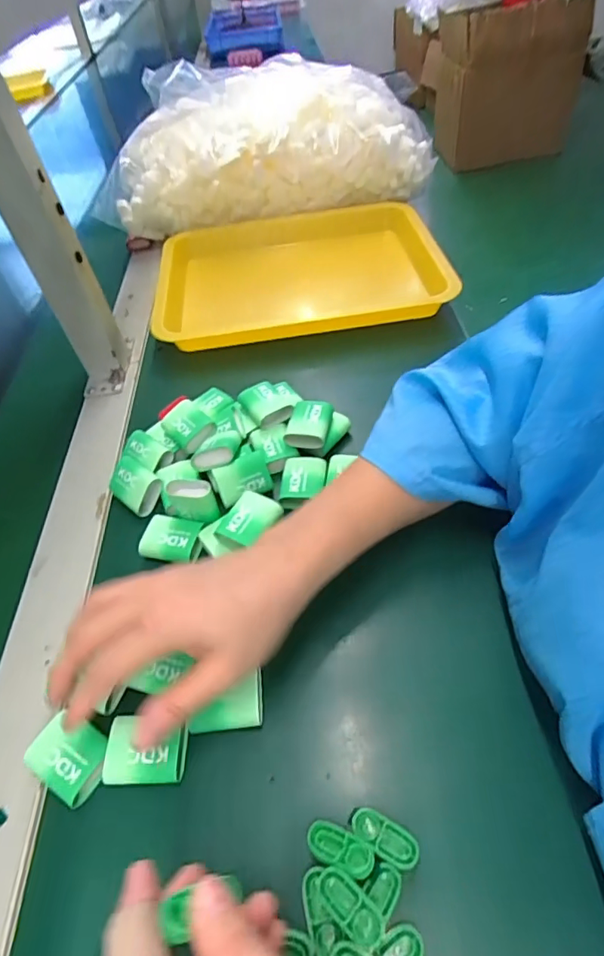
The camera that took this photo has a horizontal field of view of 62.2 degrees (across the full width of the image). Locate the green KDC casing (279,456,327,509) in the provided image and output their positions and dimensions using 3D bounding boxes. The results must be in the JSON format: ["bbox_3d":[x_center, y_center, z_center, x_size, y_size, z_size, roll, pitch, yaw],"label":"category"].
[{"bbox_3d":[0.001,0.002,0.406,0.034,0.016,0.044,2,50,10],"label":"green KDC casing"}]

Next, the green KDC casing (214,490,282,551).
[{"bbox_3d":[-0.037,0.031,0.361,0.034,0.015,0.040,19,55,22],"label":"green KDC casing"}]

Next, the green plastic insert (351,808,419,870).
[{"bbox_3d":[0.042,0.180,0.251,0.034,0.004,0.015,21,55,23],"label":"green plastic insert"}]

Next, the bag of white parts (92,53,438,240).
[{"bbox_3d":[-0.056,-0.466,0.694,0.433,0.162,0.168,-12,49,-2],"label":"bag of white parts"}]

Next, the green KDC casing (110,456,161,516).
[{"bbox_3d":[-0.138,0.006,0.412,0.045,0.015,0.034,30,99,24],"label":"green KDC casing"}]

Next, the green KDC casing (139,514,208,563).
[{"bbox_3d":[-0.095,0.047,0.379,0.045,0.016,0.035,8,51,15],"label":"green KDC casing"}]

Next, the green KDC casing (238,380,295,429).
[{"bbox_3d":[-0.034,-0.066,0.449,0.034,0.023,0.041,-27,51,-14],"label":"green KDC casing"}]

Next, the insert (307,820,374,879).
[{"bbox_3d":[0.019,0.182,0.247,0.034,0.007,0.015,19,55,22],"label":"insert"}]

